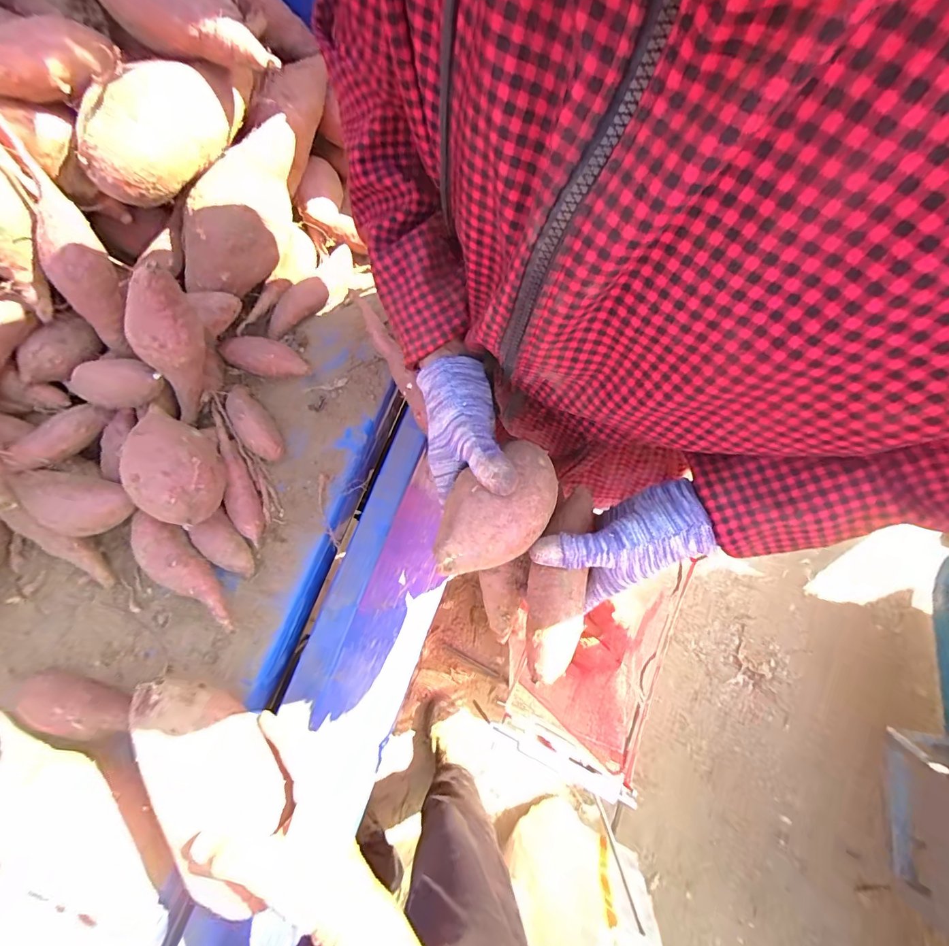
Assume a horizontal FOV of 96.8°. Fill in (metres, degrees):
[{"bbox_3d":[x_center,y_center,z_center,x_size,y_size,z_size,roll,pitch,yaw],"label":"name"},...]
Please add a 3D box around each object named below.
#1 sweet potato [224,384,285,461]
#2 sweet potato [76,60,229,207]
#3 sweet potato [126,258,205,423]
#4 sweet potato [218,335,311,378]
[{"bbox_3d":[-0.243,-0.055,0.463,0.034,0.037,0.092,-37,81,-9],"label":"sweet potato"},{"bbox_3d":[-0.275,-0.293,0.361,0.053,0.064,0.124,38,80,6],"label":"sweet potato"},{"bbox_3d":[-0.282,-0.114,0.395,0.038,0.154,0.045,20,45,3],"label":"sweet potato"},{"bbox_3d":[-0.238,-0.131,0.482,0.094,0.031,0.041,16,78,2],"label":"sweet potato"}]

